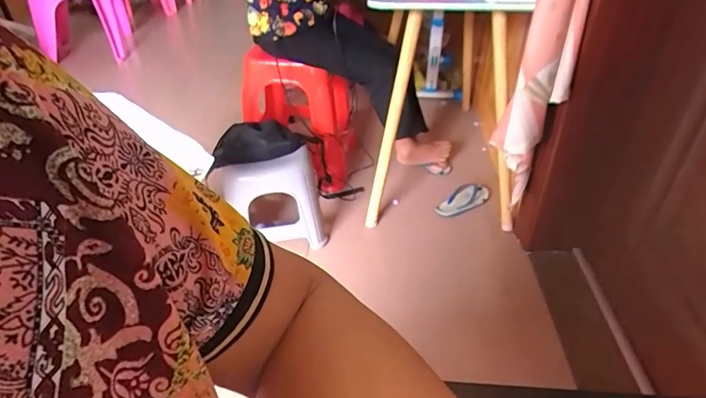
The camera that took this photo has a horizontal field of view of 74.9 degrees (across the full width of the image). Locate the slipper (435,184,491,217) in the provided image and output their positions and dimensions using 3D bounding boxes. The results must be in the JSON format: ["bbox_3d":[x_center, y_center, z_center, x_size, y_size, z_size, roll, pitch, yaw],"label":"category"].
[{"bbox_3d":[0.418,0.000,1.712,0.241,0.057,0.107,-22,44,-25],"label":"slipper"}]

